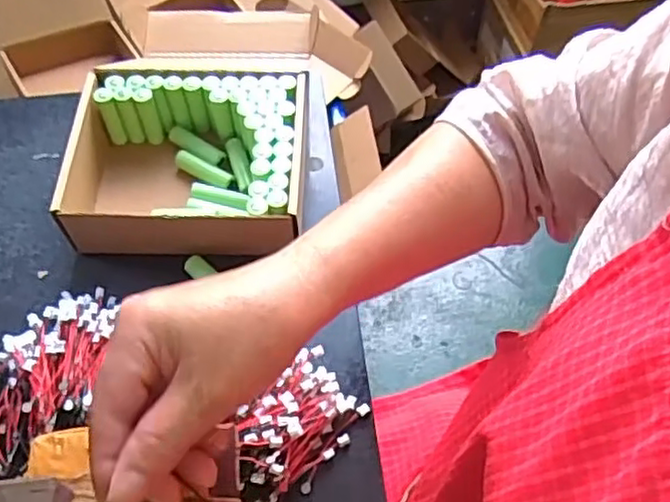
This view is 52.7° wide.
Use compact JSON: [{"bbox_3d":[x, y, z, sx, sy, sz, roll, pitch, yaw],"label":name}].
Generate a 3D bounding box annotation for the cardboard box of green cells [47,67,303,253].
[{"bbox_3d":[-0.105,-0.063,0.494,0.168,0.057,0.138,4,58,3],"label":"cardboard box of green cells"}]

